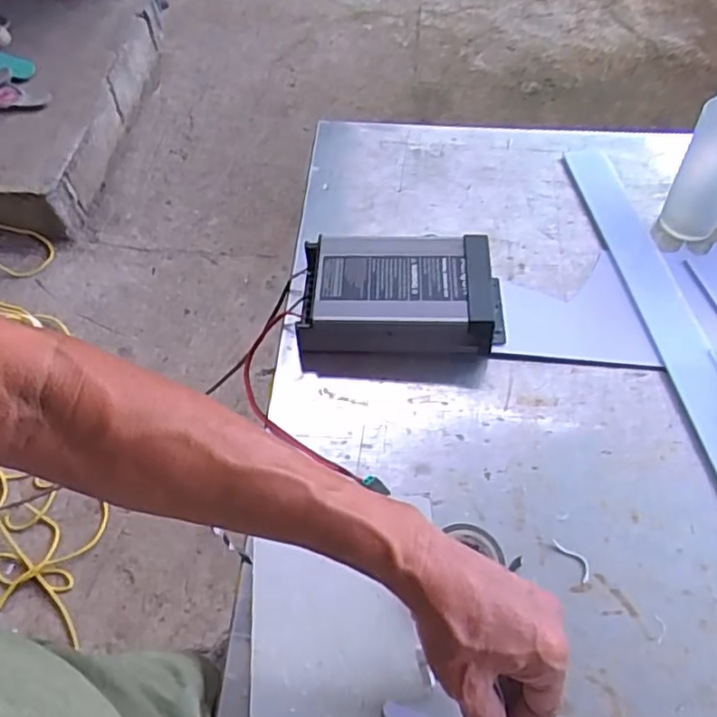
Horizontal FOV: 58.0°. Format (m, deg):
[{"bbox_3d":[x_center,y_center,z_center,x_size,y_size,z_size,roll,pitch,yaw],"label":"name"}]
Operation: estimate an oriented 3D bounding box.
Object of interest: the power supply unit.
[{"bbox_3d":[0.043,-0.060,0.608,0.186,0.055,0.107,3,54,1],"label":"power supply unit"}]

